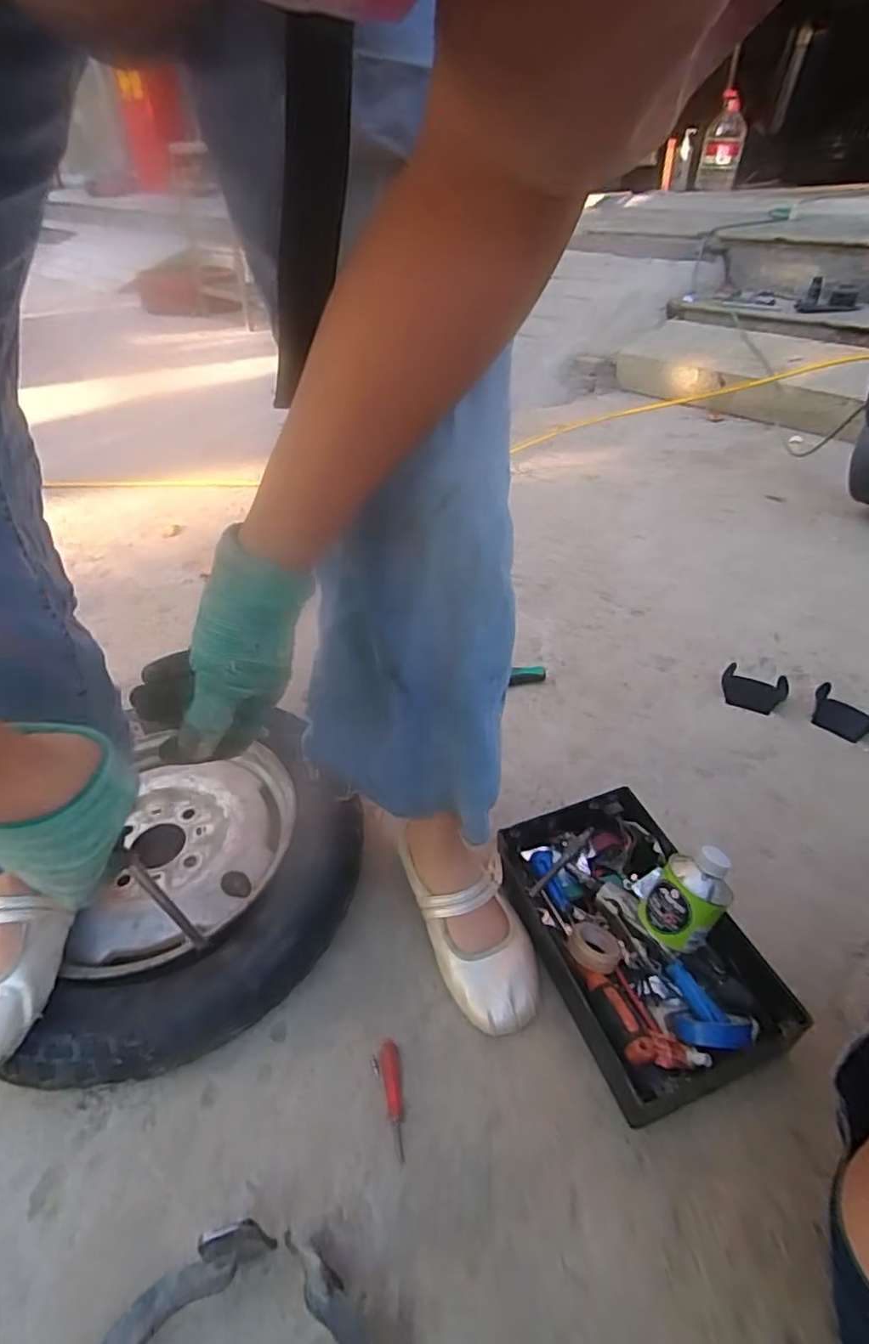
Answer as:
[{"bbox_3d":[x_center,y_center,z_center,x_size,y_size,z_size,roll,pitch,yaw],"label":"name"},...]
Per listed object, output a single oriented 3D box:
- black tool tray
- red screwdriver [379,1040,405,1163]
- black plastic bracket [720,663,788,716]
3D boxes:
[{"bbox_3d":[0.191,0.263,0.659,0.178,0.071,0.303,-15,42,-15],"label":"black tool tray"},{"bbox_3d":[-0.037,0.380,0.570,0.017,0.013,0.090,-7,40,-7],"label":"red screwdriver"},{"bbox_3d":[0.480,0.026,0.964,0.088,0.028,0.072,20,44,24],"label":"black plastic bracket"}]

